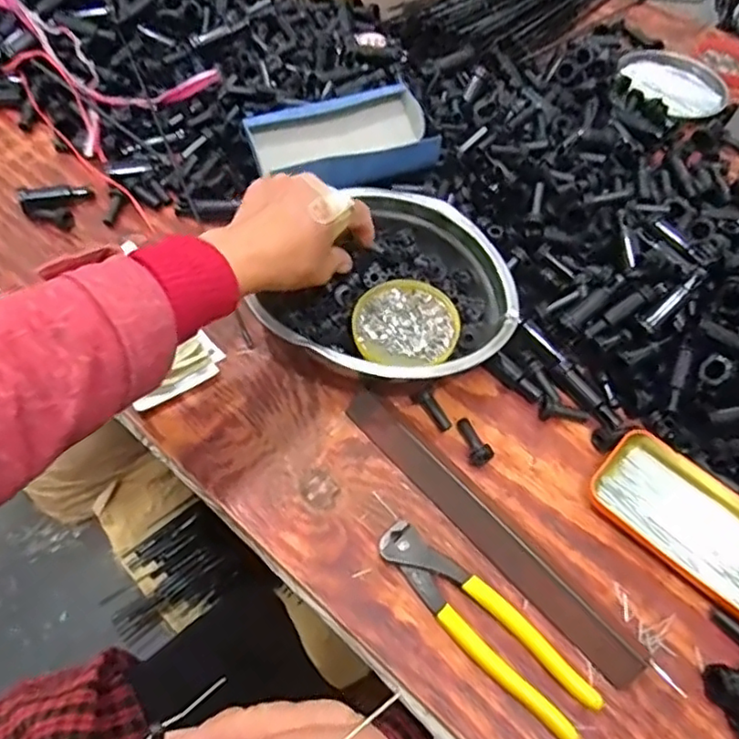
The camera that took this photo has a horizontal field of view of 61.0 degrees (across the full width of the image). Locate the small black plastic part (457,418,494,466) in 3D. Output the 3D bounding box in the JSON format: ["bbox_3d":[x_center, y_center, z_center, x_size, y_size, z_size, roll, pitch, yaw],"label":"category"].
[{"bbox_3d":[0.080,0.056,0.483,0.015,0.017,0.041,-14,47,-12],"label":"small black plastic part"}]

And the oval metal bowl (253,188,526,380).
[{"bbox_3d":[0.026,-0.060,0.517,0.176,0.050,0.185,30,60,15],"label":"oval metal bowl"}]

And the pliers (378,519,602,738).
[{"bbox_3d":[0.073,0.164,0.408,0.040,0.014,0.162,-39,67,-25],"label":"pliers"}]

